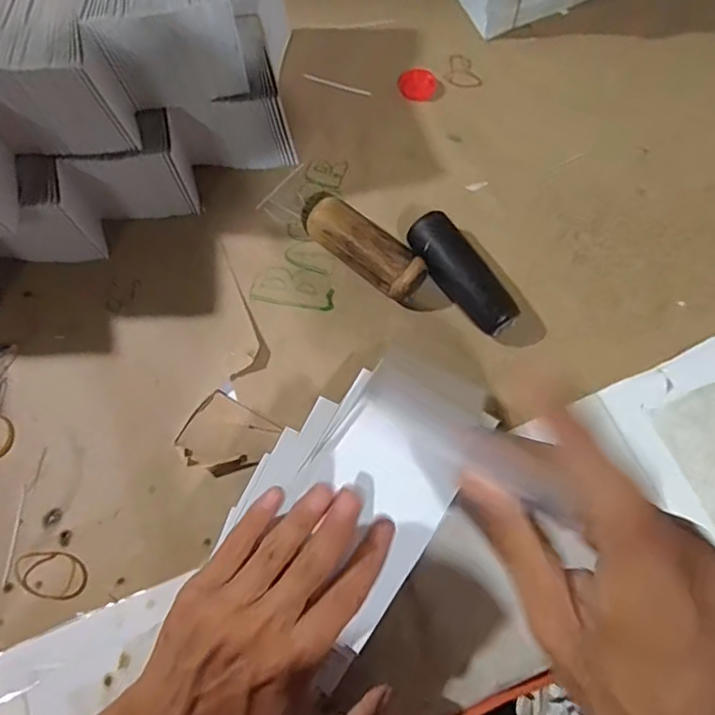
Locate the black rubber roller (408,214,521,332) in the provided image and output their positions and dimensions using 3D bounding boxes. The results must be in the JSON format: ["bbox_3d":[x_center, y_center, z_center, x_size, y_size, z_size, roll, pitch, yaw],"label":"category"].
[{"bbox_3d":[0.078,-0.063,0.434,0.038,0.028,0.106,-30,70,-9],"label":"black rubber roller"}]

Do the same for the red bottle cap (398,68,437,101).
[{"bbox_3d":[0.055,-0.248,0.517,0.034,0.013,0.030,0,69,3],"label":"red bottle cap"}]

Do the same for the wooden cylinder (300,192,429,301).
[{"bbox_3d":[0.002,-0.086,0.445,0.108,0.032,0.037,39,75,16],"label":"wooden cylinder"}]

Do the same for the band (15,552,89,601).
[{"bbox_3d":[-0.208,0.148,0.383,0.052,0.004,0.030,7,69,6],"label":"band"}]

